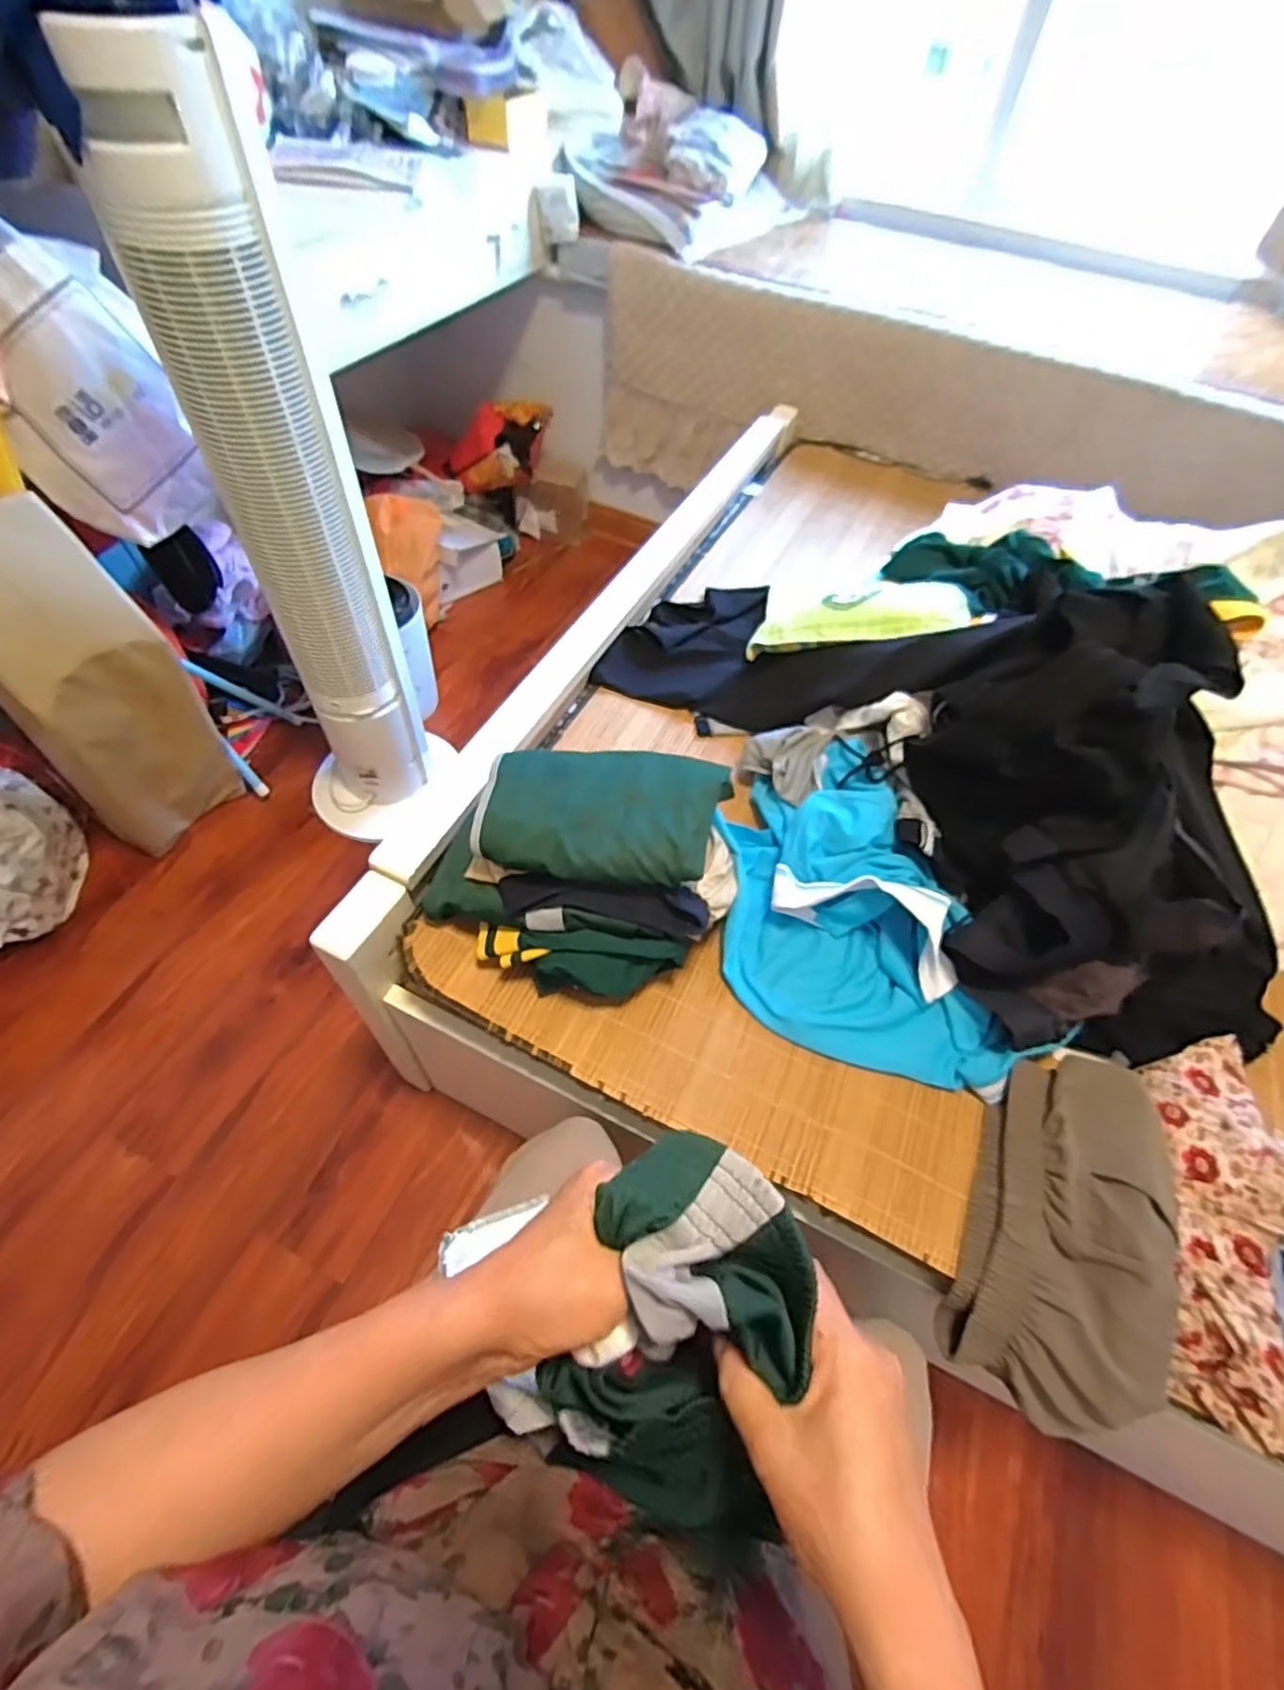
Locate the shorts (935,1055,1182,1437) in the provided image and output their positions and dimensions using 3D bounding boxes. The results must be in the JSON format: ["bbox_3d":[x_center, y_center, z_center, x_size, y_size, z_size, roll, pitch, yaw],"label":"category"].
[{"bbox_3d":[0.403,0.367,0.652,0.164,0.130,0.292,22,56,10],"label":"shorts"}]

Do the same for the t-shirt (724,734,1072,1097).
[{"bbox_3d":[0.235,0.075,0.790,0.280,0.127,0.410,-6,56,-9],"label":"t-shirt"}]

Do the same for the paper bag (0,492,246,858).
[{"bbox_3d":[-0.843,-0.226,1.077,0.090,0.561,0.225,24,57,12],"label":"paper bag"}]

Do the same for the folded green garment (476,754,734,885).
[{"bbox_3d":[-0.048,-0.029,0.704,0.244,0.052,0.125,7,55,0],"label":"folded green garment"}]

